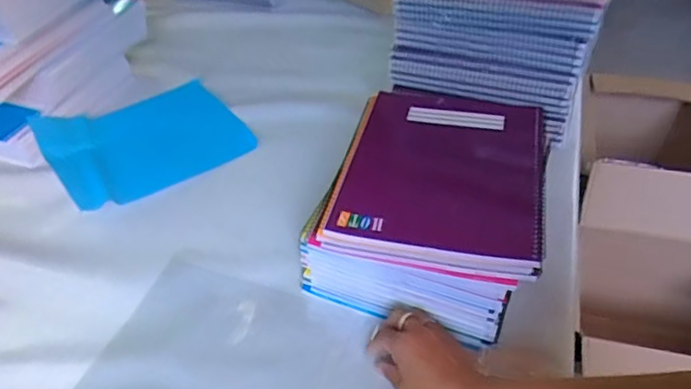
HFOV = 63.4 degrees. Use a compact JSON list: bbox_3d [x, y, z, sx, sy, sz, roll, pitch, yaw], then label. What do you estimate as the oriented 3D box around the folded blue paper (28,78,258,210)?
[{"bbox_3d":[-0.289,-0.083,0.817,0.254,0.035,0.217,-26,48,-25],"label":"folded blue paper"}]

